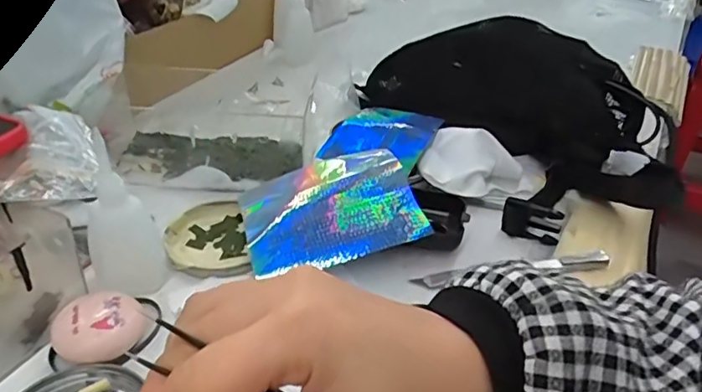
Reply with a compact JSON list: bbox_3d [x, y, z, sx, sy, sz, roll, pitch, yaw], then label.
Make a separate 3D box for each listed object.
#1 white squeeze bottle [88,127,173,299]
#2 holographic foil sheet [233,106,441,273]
[{"bbox_3d":[-0.143,0.015,0.349,0.040,0.100,0.033,16,37,18],"label":"white squeeze bottle"},{"bbox_3d":[-0.007,-0.016,0.454,0.143,0.040,0.222,7,35,6],"label":"holographic foil sheet"}]

